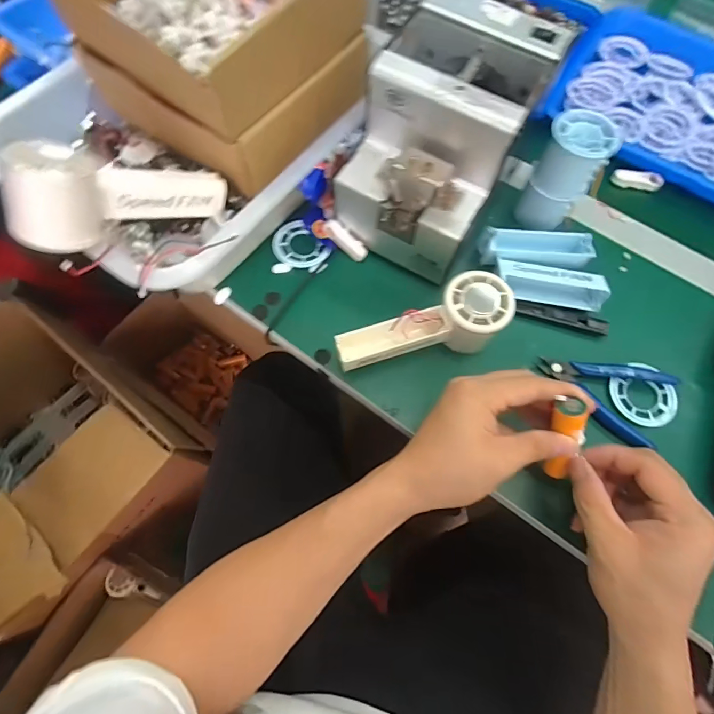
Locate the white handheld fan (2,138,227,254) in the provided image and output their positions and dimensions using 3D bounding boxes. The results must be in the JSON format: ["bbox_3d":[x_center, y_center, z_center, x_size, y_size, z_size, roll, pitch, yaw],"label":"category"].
[{"bbox_3d":[-0.182,-0.128,0.327,0.155,0.061,0.054,-19,69,-37],"label":"white handheld fan"}]

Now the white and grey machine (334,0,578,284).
[{"bbox_3d":[0.072,-0.188,0.376,0.121,0.138,0.155,30,71,9],"label":"white and grey machine"}]

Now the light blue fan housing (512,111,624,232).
[{"bbox_3d":[0.198,-0.181,0.404,0.053,0.092,0.051,6,69,0],"label":"light blue fan housing"}]

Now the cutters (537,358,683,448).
[{"bbox_3d":[0.229,0.041,0.374,0.118,0.018,0.075,7,69,1],"label":"cutters"}]

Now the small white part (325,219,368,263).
[{"bbox_3d":[-0.011,-0.118,0.421,0.051,0.011,0.015,41,72,-7],"label":"small white part"}]

